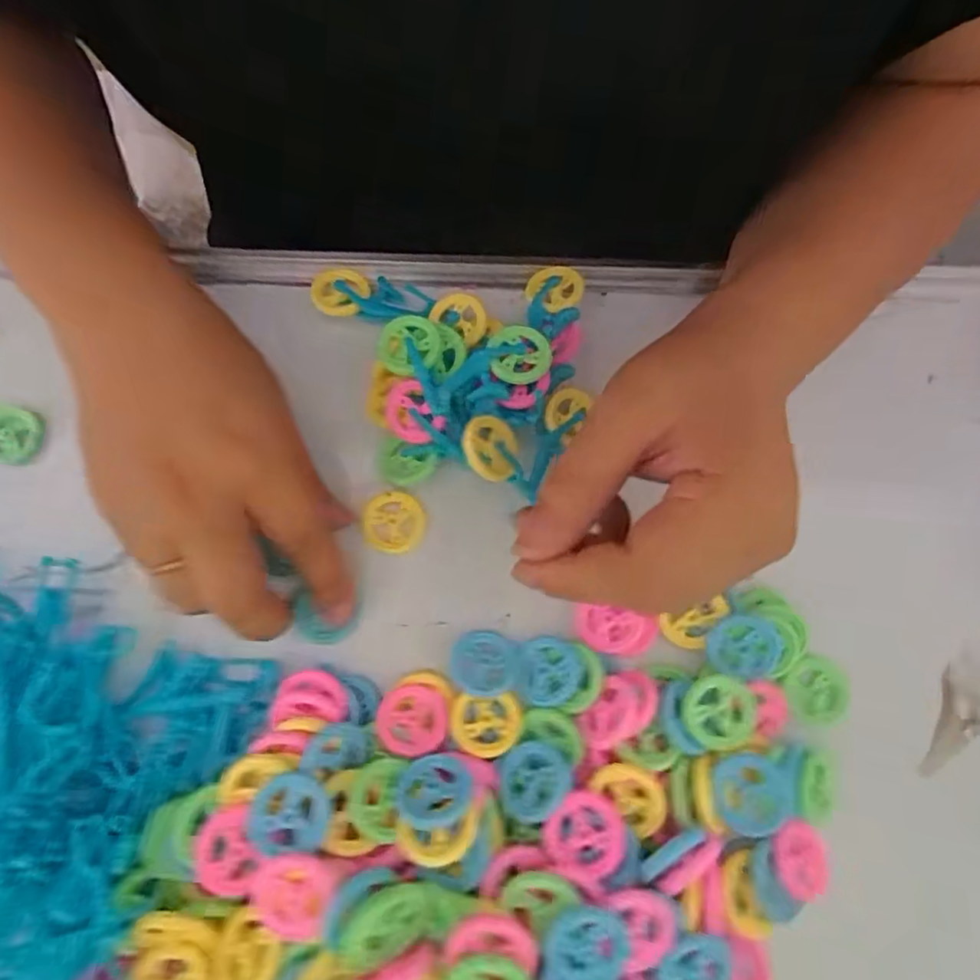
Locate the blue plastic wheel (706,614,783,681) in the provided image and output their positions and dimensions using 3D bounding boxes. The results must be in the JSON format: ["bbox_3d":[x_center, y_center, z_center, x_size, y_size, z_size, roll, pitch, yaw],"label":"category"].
[{"bbox_3d":[0.111,0.069,0.263,0.029,0.013,0.026,3,76,1],"label":"blue plastic wheel"}]

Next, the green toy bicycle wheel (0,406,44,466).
[{"bbox_3d":[-0.238,-0.027,0.296,0.029,0.004,0.028,9,76,2],"label":"green toy bicycle wheel"}]

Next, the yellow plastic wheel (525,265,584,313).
[{"bbox_3d":[0.033,-0.105,0.311,0.030,0.009,0.027,28,78,7],"label":"yellow plastic wheel"}]

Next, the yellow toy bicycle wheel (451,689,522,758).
[{"bbox_3d":[-0.002,0.100,0.255,0.029,0.006,0.024,-3,76,-1],"label":"yellow toy bicycle wheel"}]

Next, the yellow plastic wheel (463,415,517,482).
[{"bbox_3d":[0.001,-0.019,0.268,0.030,0.004,0.028,7,80,-41],"label":"yellow plastic wheel"}]

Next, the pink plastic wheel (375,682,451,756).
[{"bbox_3d":[-0.033,0.098,0.257,0.030,0.009,0.028,0,76,0],"label":"pink plastic wheel"}]

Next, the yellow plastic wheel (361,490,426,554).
[{"bbox_3d":[-0.046,0.015,0.287,0.029,0.006,0.029,0,76,0],"label":"yellow plastic wheel"}]

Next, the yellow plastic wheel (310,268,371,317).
[{"bbox_3d":[-0.078,-0.103,0.311,0.028,0.004,0.025,19,77,5],"label":"yellow plastic wheel"}]

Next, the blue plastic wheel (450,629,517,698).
[{"bbox_3d":[-0.003,0.077,0.268,0.029,0.004,0.028,-4,59,7],"label":"blue plastic wheel"}]

